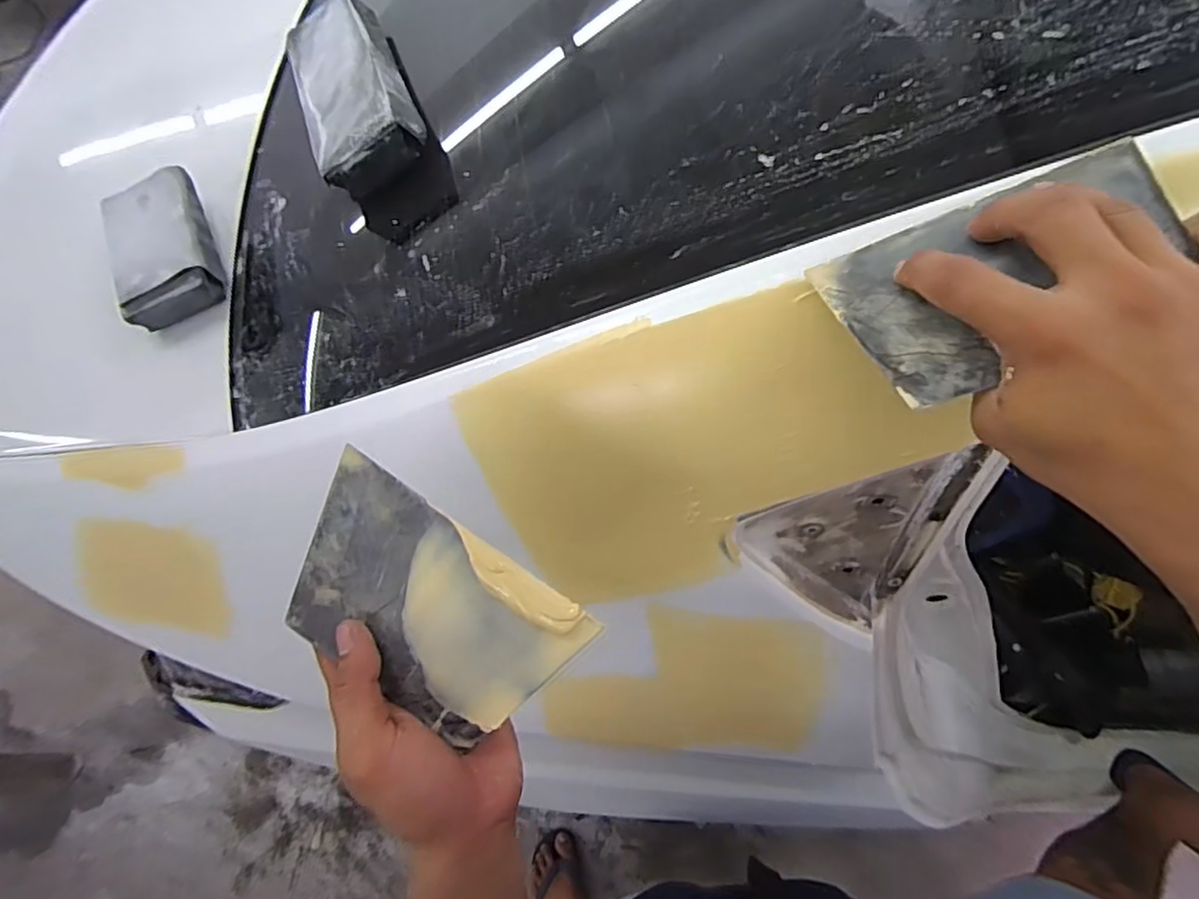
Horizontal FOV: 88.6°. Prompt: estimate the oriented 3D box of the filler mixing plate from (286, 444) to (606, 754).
[{"bbox_3d":[-0.083,0.078,0.295,0.136,0.006,0.092,33,103,4],"label":"filler mixing plate"}]

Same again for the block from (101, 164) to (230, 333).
[{"bbox_3d":[-0.369,-0.174,0.517,0.073,0.032,0.153,-24,65,-12],"label":"block"}]

